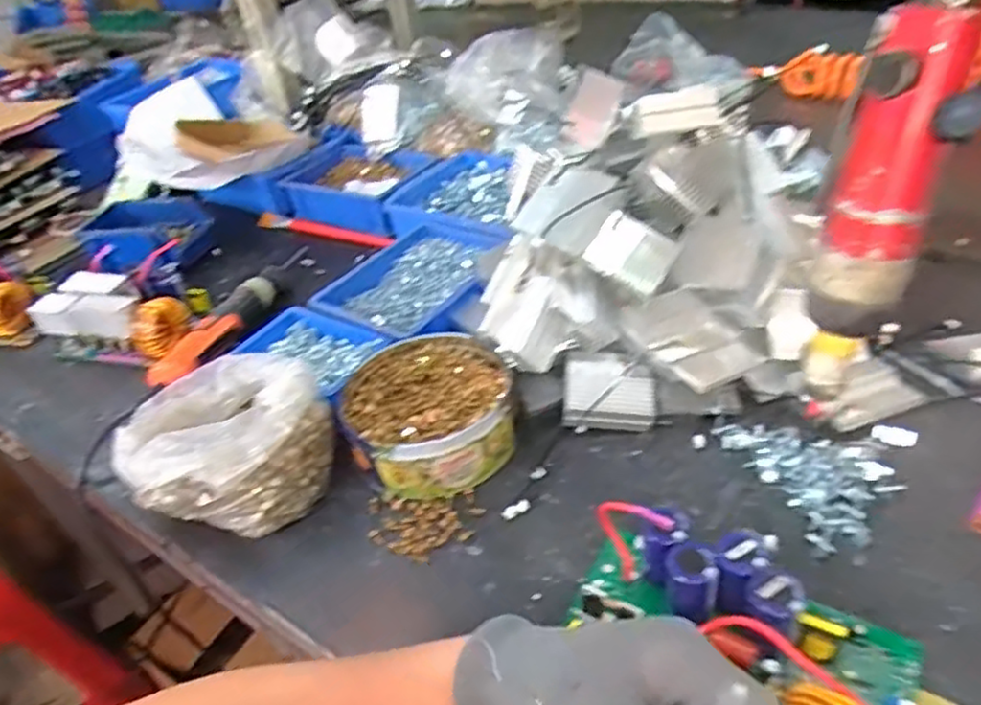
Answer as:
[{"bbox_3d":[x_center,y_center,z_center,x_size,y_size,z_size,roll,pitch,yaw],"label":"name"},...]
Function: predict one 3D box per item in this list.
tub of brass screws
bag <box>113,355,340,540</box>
[{"bbox_3d":[-0.052,0.051,0.605,0.151,0.053,0.156,-7,38,5],"label":"tub of brass screws"},{"bbox_3d":[-0.222,0.074,0.579,0.162,0.099,0.146,-26,40,-19],"label":"bag"}]

